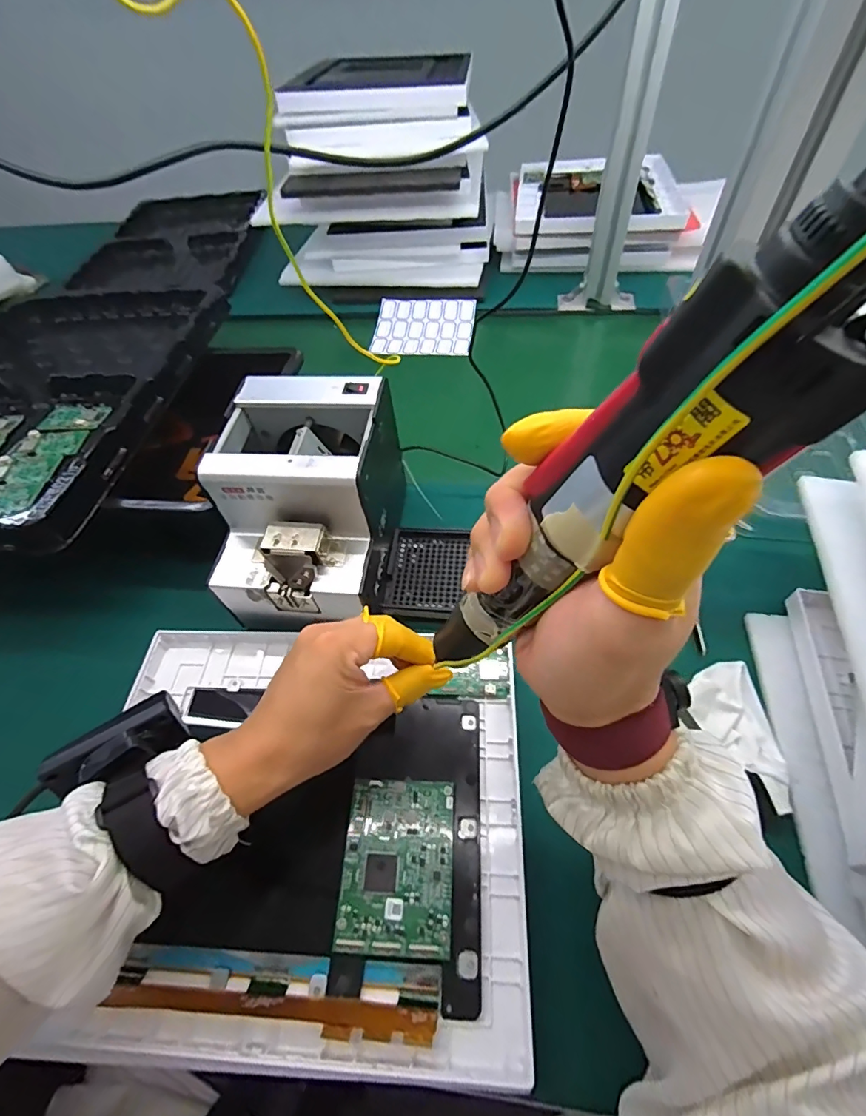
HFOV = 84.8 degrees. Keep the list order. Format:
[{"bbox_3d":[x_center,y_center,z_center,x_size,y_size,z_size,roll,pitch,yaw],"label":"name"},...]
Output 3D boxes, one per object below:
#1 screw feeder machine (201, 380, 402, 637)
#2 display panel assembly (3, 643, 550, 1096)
[{"bbox_3d":[-0.105,-0.042,0.411,0.129,0.137,0.178,3,55,7],"label":"screw feeder machine"},{"bbox_3d":[-0.087,0.176,0.333,0.300,0.020,0.258,-1,54,4],"label":"display panel assembly"}]

